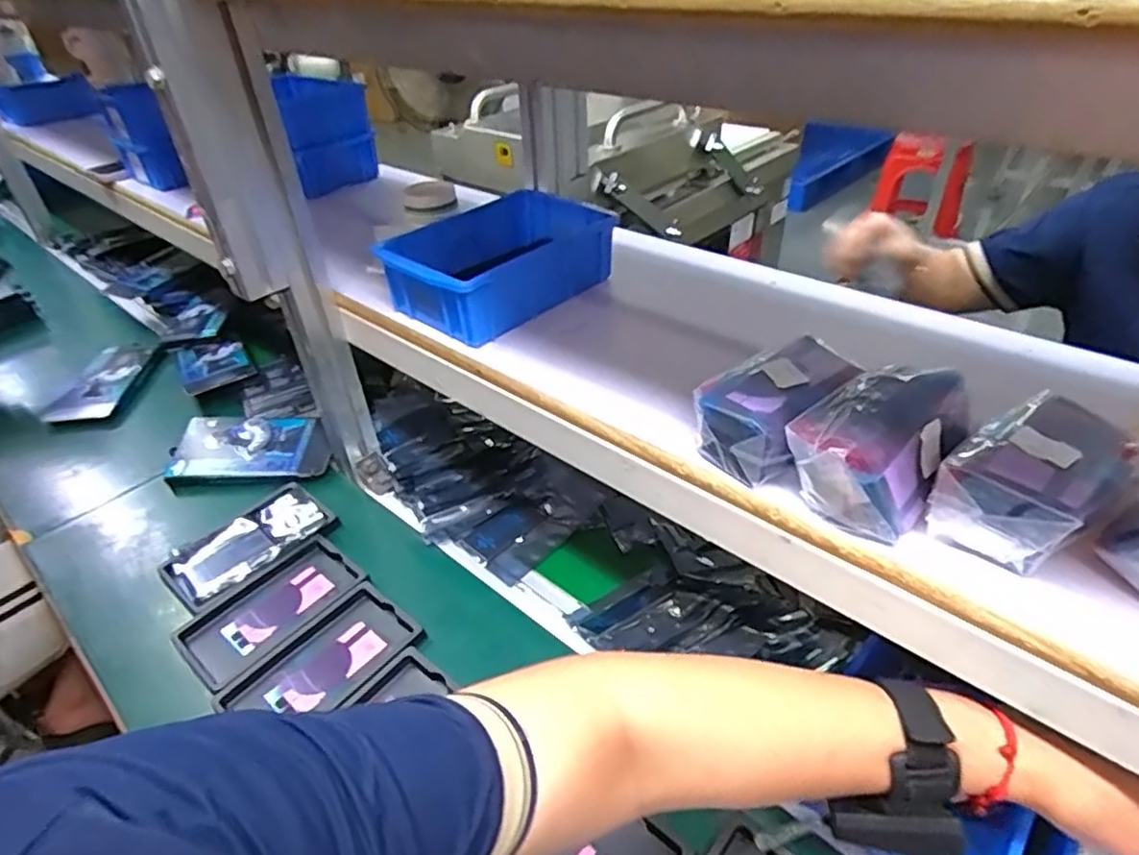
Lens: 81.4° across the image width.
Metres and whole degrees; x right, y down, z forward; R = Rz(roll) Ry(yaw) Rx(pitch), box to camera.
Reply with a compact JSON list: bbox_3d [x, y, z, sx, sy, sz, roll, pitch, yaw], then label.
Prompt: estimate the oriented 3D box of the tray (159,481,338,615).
[{"bbox_3d":[-0.335,0.123,0.697,0.091,0.021,0.157,28,48,34],"label":"tray"}]

